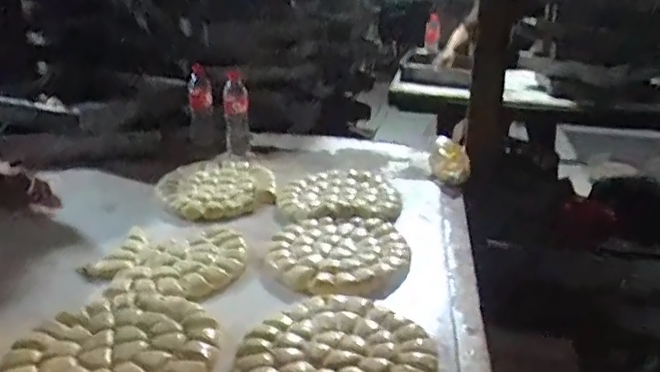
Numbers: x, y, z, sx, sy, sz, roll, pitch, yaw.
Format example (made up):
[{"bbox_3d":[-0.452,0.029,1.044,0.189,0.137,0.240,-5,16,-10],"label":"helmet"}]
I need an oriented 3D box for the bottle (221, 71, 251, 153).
[{"bbox_3d":[-0.261,-0.201,1.626,0.071,0.212,0.056,-2,23,-9],"label":"bottle"}]

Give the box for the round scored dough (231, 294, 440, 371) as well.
[{"bbox_3d":[0.015,0.237,0.828,0.260,0.023,0.270,1,22,0],"label":"round scored dough"}]

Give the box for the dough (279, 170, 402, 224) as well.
[{"bbox_3d":[0.023,0.018,1.351,0.268,0.026,0.254,3,22,4],"label":"dough"}]

